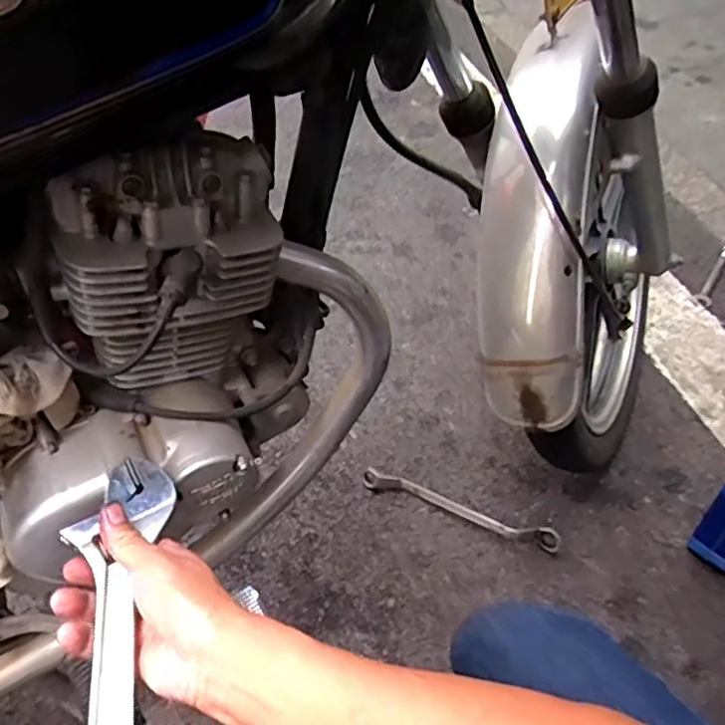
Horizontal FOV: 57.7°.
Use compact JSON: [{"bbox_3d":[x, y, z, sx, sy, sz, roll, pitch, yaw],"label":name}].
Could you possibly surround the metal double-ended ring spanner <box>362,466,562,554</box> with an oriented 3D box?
[{"bbox_3d":[0.142,0.216,0.980,0.302,0.023,0.032,17,53,17],"label":"metal double-ended ring spanner"}]

